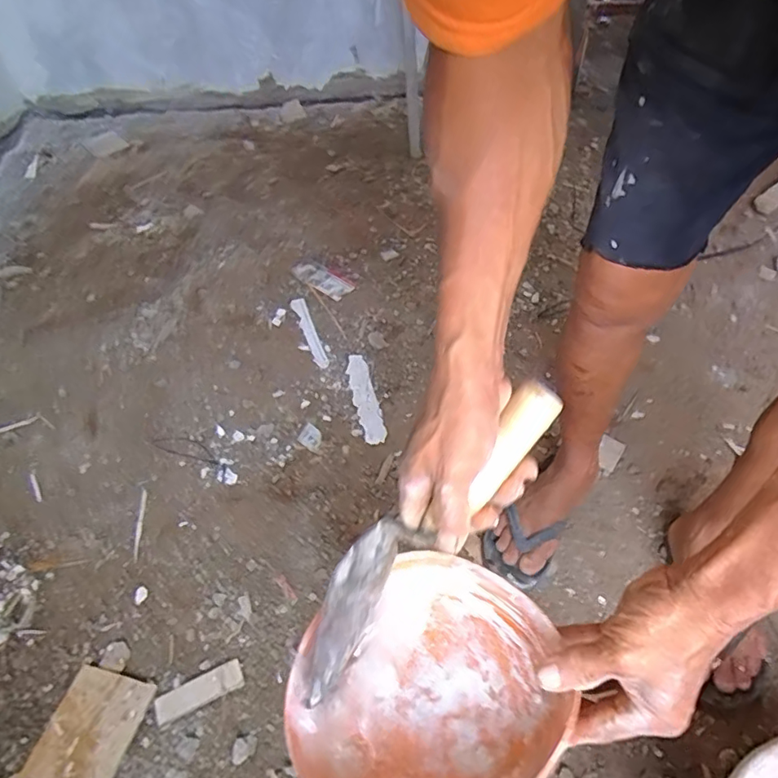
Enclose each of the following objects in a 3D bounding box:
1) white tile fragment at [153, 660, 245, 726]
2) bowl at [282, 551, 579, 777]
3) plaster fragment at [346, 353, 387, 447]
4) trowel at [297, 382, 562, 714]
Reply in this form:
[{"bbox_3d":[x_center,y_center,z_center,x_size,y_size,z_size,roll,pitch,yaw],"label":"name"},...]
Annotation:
[{"bbox_3d":[-0.266,0.423,0.733,0.121,0.011,0.036,-20,51,-16],"label":"white tile fragment"},{"bbox_3d":[0.024,0.229,0.408,0.199,0.061,0.189,-26,53,-20],"label":"bowl"},{"bbox_3d":[-0.051,0.013,1.081,0.049,0.011,0.242,-10,49,-7],"label":"plaster fragment"},{"bbox_3d":[0.022,0.116,0.402,0.298,0.078,0.056,-51,55,13],"label":"trowel"}]

